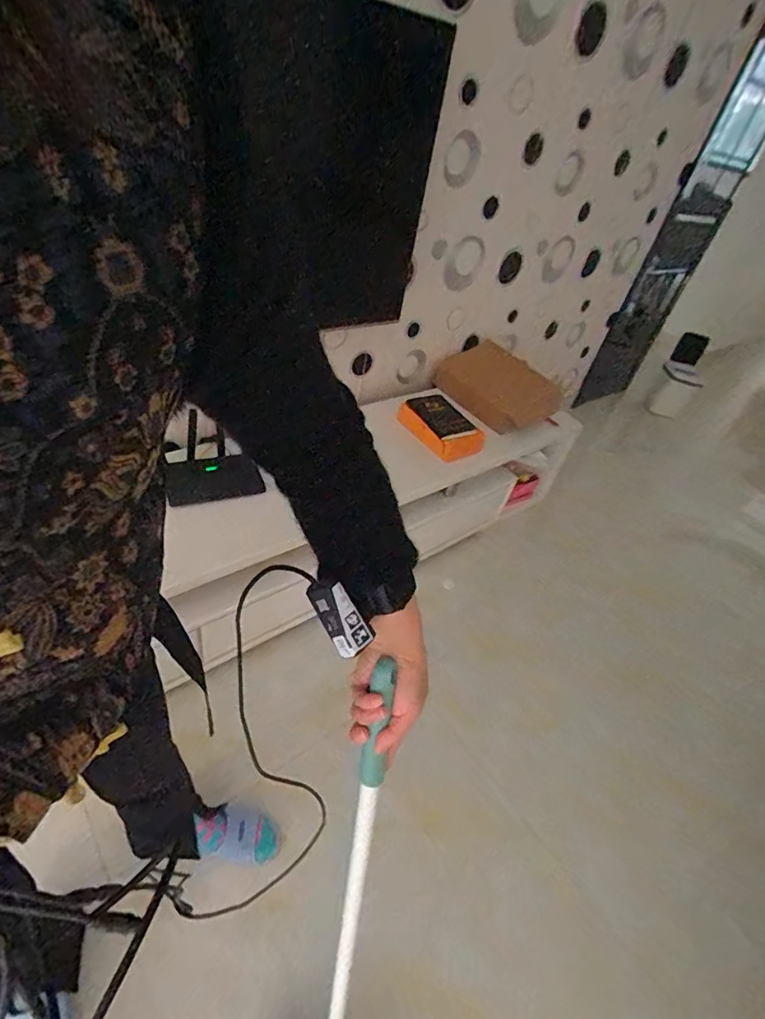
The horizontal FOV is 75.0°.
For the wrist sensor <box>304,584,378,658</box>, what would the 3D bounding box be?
[{"bbox_3d":[-0.038,0.094,0.438,0.029,0.022,0.070,-35,98,-36],"label":"wrist sensor"}]

